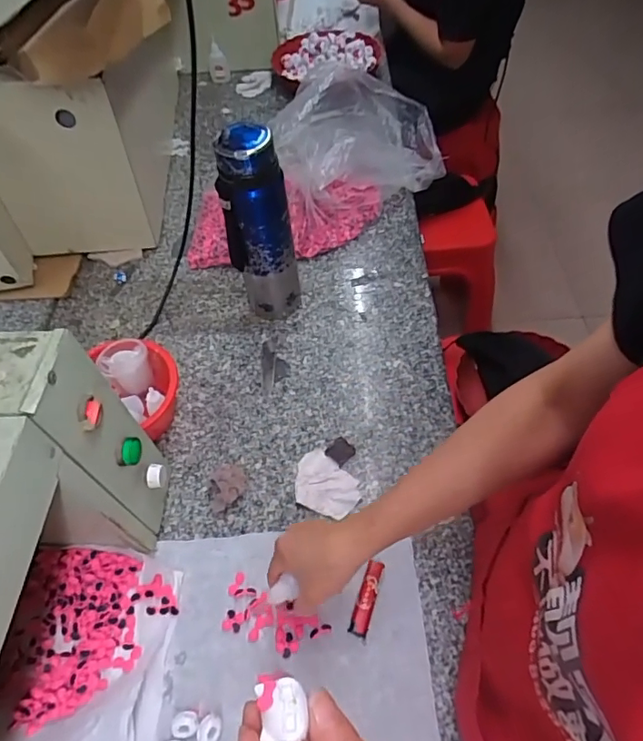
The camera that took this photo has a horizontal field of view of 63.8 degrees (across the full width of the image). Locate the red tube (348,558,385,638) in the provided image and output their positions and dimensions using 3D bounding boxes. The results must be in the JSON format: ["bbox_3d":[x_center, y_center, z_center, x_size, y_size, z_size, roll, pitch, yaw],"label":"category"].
[{"bbox_3d":[0.048,0.239,0.547,0.019,0.005,0.076,15,58,14],"label":"red tube"}]

